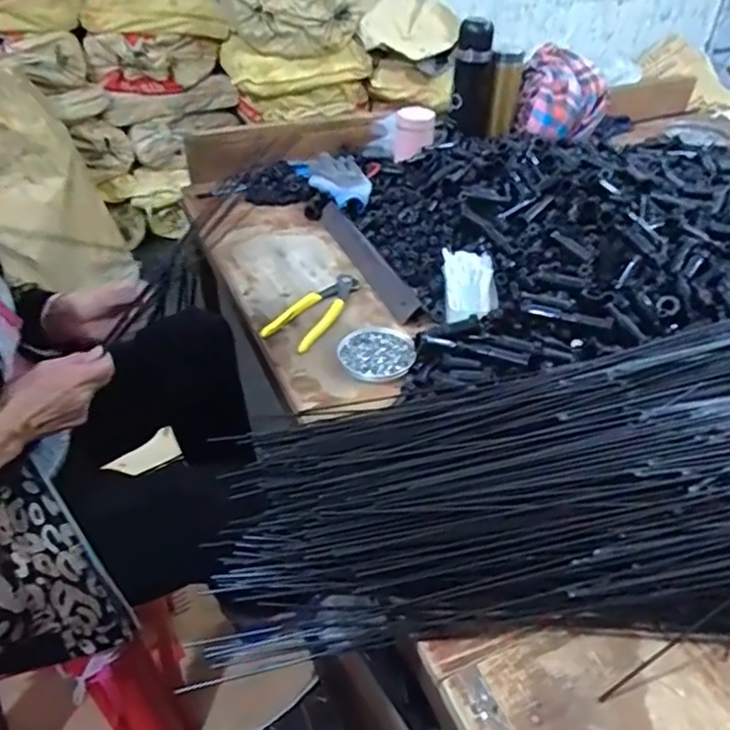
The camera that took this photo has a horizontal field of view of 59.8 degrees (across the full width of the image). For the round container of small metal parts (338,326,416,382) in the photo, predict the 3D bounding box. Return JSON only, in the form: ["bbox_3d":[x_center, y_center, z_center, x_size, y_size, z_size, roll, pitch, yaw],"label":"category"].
[{"bbox_3d":[0.018,-0.014,0.753,0.089,0.009,0.091,1,40,-1],"label":"round container of small metal parts"}]

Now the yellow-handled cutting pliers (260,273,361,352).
[{"bbox_3d":[-0.058,-0.073,0.817,0.066,0.012,0.167,22,44,22],"label":"yellow-handled cutting pliers"}]

